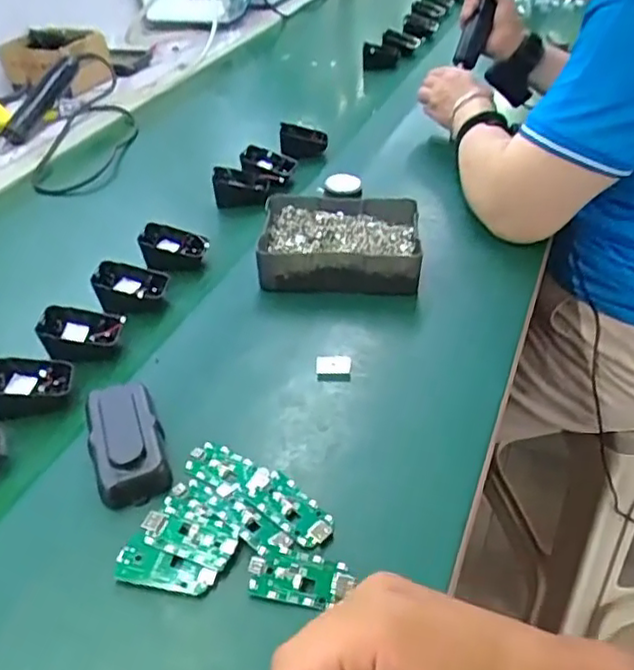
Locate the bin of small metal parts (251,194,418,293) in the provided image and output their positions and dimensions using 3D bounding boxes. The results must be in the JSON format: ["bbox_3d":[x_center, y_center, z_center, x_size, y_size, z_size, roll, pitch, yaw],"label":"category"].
[{"bbox_3d":[0.025,-0.099,0.671,0.156,0.042,0.121,0,40,6],"label":"bin of small metal parts"}]

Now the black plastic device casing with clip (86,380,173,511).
[{"bbox_3d":[-0.141,0.077,0.481,0.049,0.027,0.103,-18,41,-15],"label":"black plastic device casing with clip"}]

